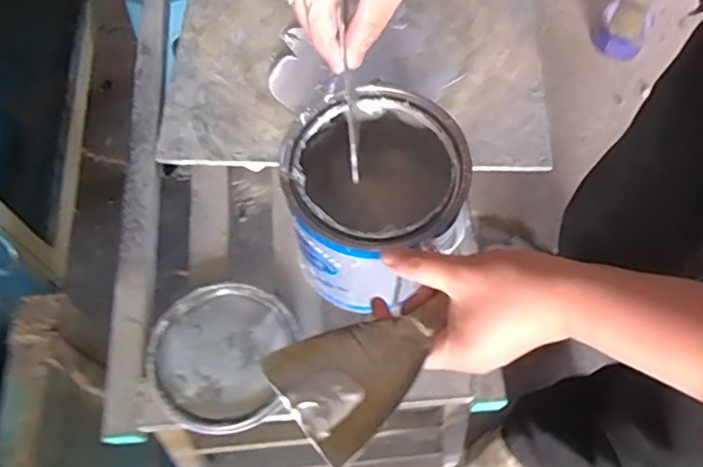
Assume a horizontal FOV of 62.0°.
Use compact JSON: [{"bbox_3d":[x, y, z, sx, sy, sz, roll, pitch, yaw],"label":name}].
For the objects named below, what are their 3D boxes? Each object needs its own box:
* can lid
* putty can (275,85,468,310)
[{"bbox_3d":[-0.120,0.115,0.559,0.140,0.009,0.140,0,62,1],"label":"can lid"},{"bbox_3d":[0.019,-0.029,0.551,0.149,0.160,0.168,-7,66,-3],"label":"putty can"}]

